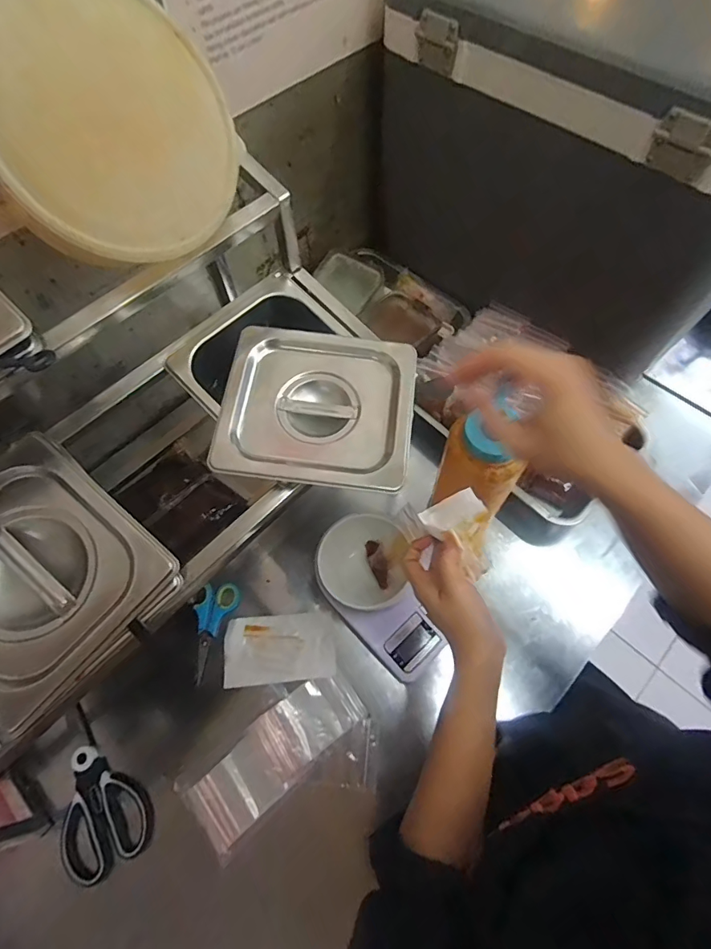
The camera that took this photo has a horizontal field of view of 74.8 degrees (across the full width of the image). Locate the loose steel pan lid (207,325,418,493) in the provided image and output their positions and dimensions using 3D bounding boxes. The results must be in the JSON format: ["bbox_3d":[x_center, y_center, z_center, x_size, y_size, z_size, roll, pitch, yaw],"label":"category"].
[{"bbox_3d":[-0.033,-0.065,0.429,0.169,0.025,0.152,6,64,4],"label":"loose steel pan lid"}]

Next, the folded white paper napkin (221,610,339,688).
[{"bbox_3d":[-0.092,0.208,0.563,0.130,0.013,0.078,-5,64,-1],"label":"folded white paper napkin"}]

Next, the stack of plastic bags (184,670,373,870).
[{"bbox_3d":[-0.086,0.306,0.515,0.200,0.012,0.073,-39,69,-16],"label":"stack of plastic bags"}]

